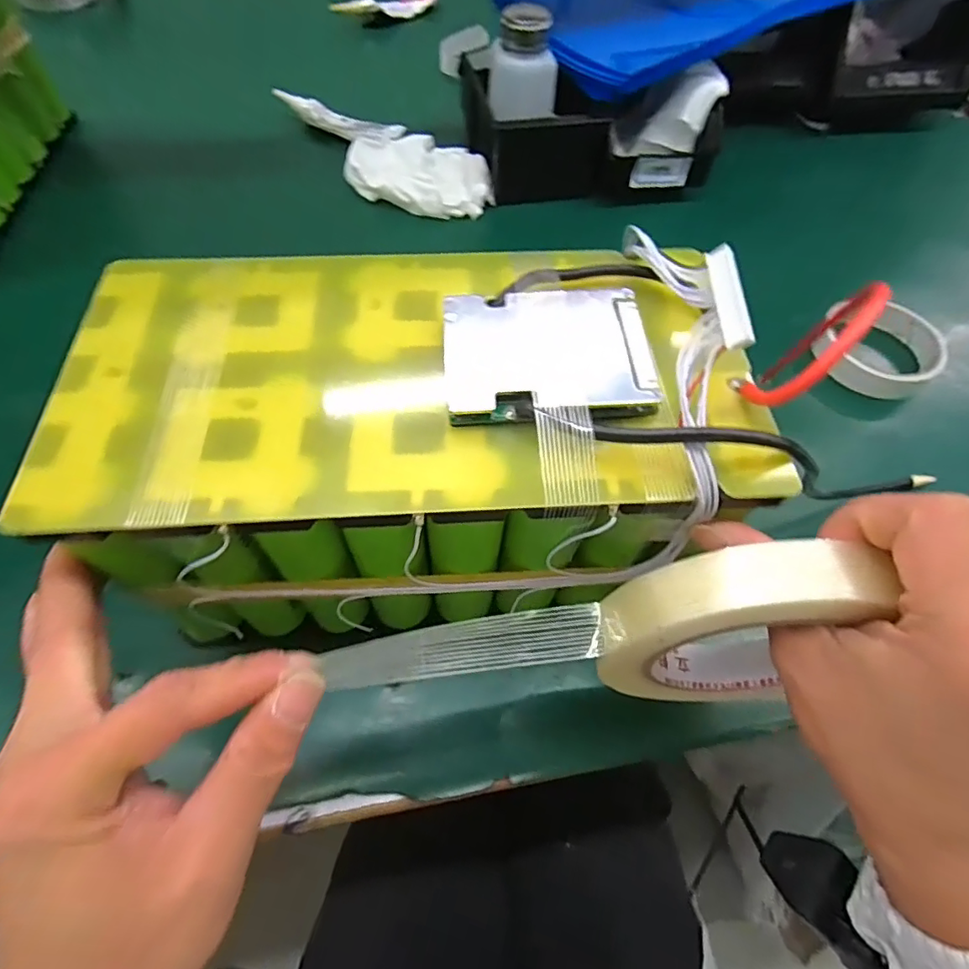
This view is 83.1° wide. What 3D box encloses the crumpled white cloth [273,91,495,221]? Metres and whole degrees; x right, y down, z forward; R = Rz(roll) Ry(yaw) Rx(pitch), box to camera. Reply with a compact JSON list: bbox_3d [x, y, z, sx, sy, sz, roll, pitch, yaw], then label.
[{"bbox_3d":[-0.106,-0.329,0.537,0.254,0.031,0.093,41,66,18],"label":"crumpled white cloth"}]

